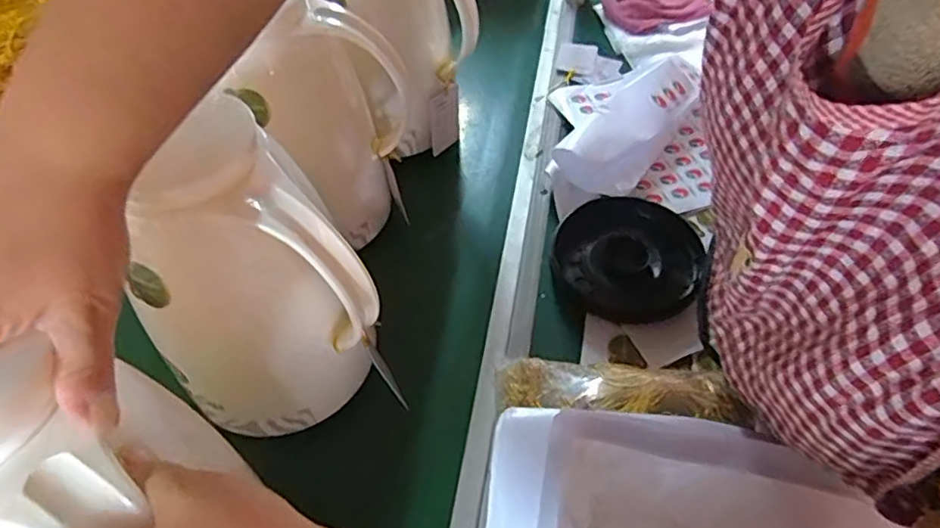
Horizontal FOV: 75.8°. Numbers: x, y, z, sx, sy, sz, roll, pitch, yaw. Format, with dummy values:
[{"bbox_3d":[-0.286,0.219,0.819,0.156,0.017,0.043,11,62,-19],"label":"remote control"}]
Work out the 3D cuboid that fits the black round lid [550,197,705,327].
[{"bbox_3d":[0.153,-0.006,0.584,0.134,0.025,0.130,-1,52,1],"label":"black round lid"}]

